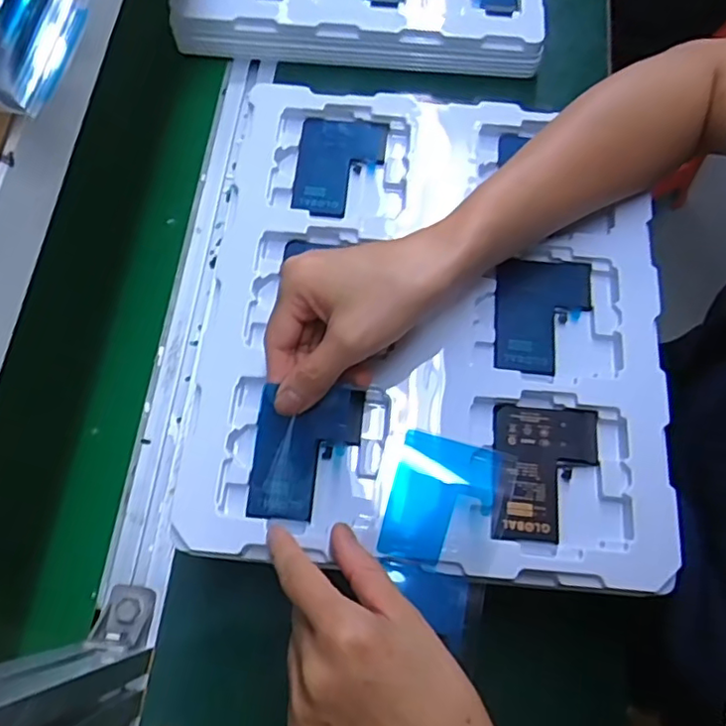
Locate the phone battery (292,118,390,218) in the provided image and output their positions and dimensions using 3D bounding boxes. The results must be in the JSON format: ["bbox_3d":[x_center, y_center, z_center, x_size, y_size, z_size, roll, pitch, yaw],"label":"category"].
[{"bbox_3d":[-0.016,-0.137,0.418,0.059,0.004,0.080,7,71,2],"label":"phone battery"}]

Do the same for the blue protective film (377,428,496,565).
[{"bbox_3d":[0.042,0.077,0.331,0.054,0.023,0.066,15,72,5],"label":"blue protective film"}]

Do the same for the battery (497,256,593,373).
[{"bbox_3d":[0.115,-0.030,0.379,0.061,0.004,0.078,6,71,2],"label":"battery"}]

